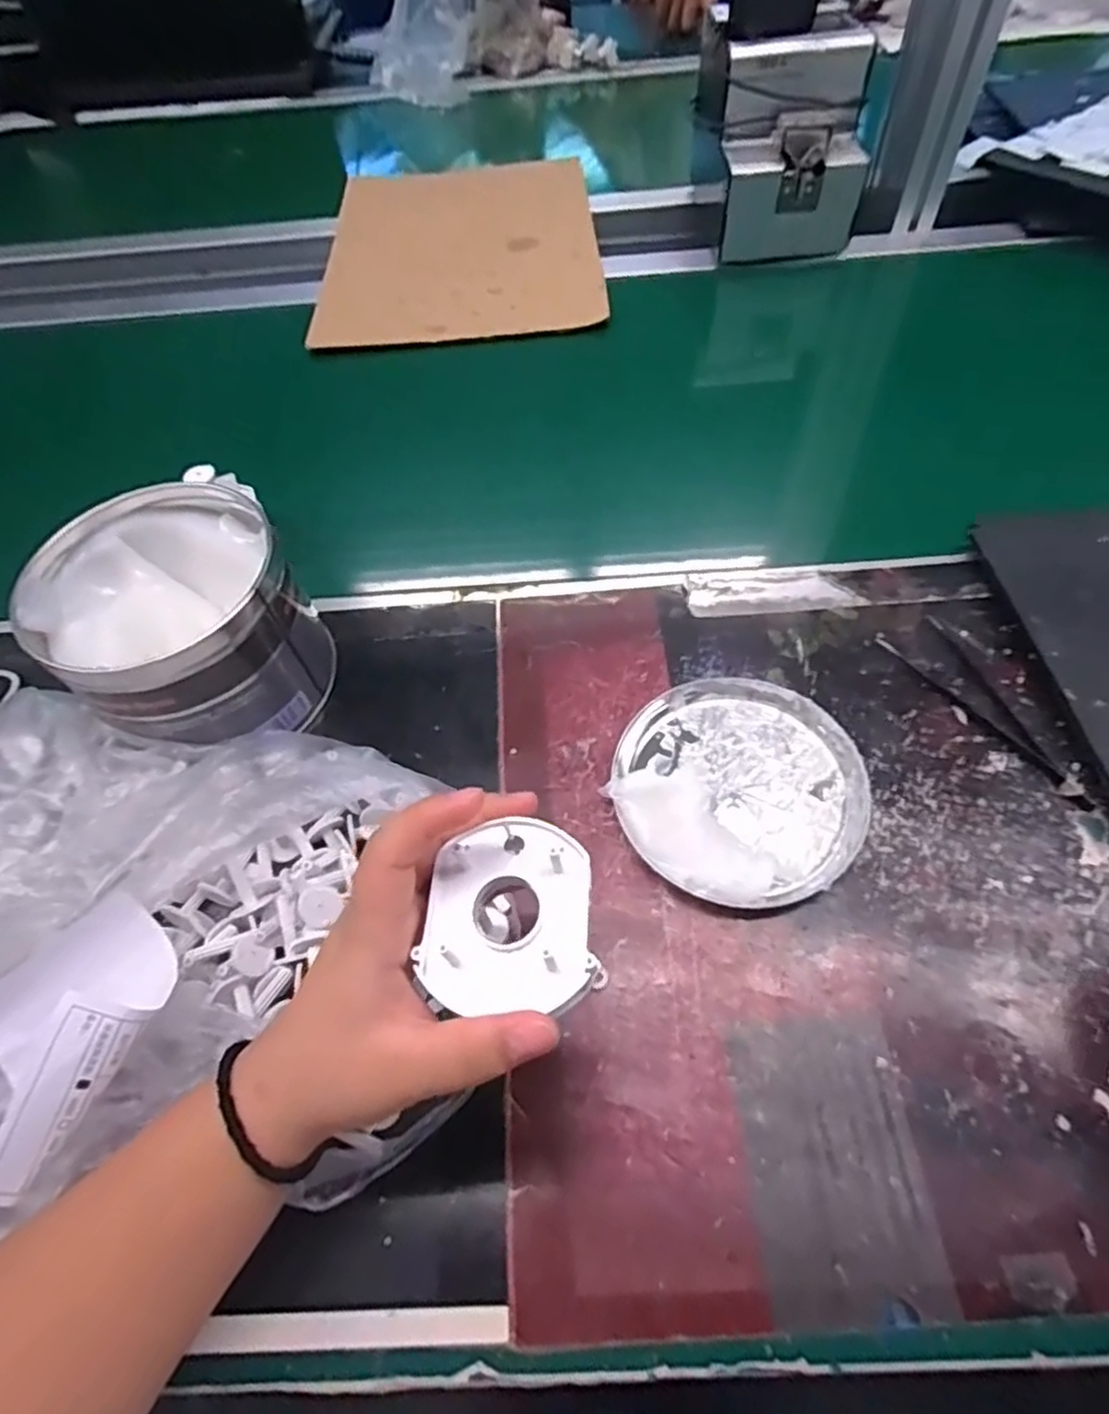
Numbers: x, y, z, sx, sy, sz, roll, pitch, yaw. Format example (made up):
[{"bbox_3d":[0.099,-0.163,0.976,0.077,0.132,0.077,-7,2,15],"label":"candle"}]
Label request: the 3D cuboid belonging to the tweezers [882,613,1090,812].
[{"bbox_3d":[0.240,0.001,0.385,0.036,0.005,0.131,-24,59,-11],"label":"tweezers"}]

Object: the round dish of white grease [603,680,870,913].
[{"bbox_3d":[0.097,0.038,0.367,0.126,0.025,0.125,-2,58,3],"label":"round dish of white grease"}]

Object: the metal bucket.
[{"bbox_3d":[-0.201,-0.042,0.394,0.125,0.097,0.123,-2,58,3],"label":"metal bucket"}]

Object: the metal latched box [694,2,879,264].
[{"bbox_3d":[0.209,-0.534,0.656,0.139,0.144,0.161,0,58,4],"label":"metal latched box"}]

